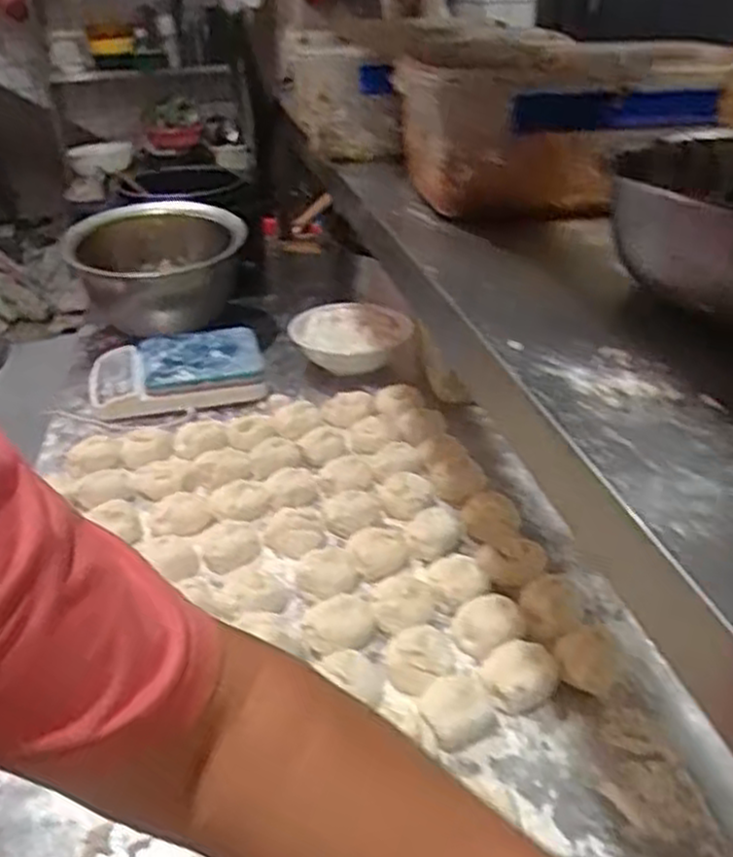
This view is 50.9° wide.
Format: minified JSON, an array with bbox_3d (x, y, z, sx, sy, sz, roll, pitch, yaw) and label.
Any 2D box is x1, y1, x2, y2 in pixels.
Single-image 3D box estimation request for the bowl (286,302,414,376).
[{"bbox_3d":[-0.020,-0.133,1.059,0.137,0.053,0.137,-2,31,1],"label":"bowl"}]

